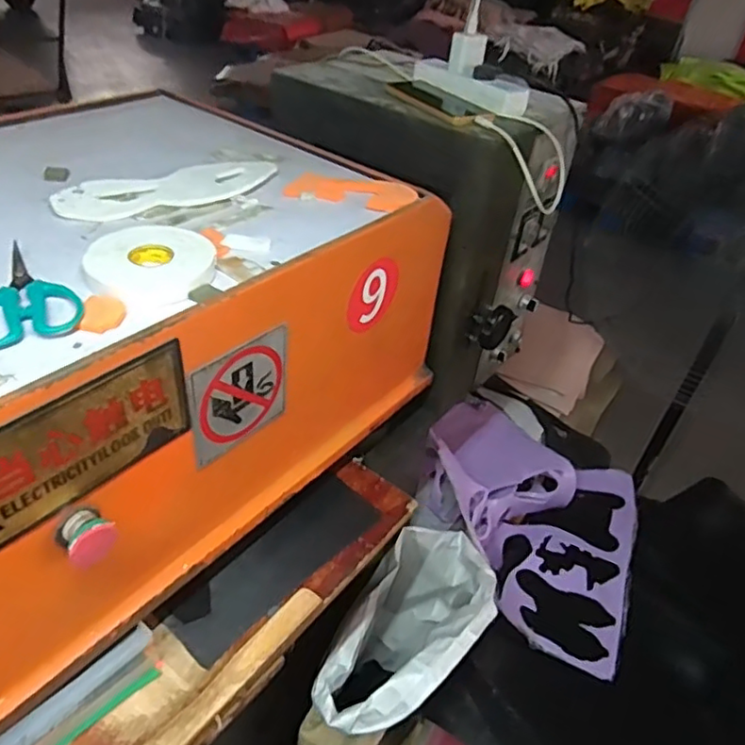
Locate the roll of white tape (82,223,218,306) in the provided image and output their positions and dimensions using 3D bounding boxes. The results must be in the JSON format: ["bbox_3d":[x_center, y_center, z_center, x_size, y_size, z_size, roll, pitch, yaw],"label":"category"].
[{"bbox_3d":[-0.209,-0.104,0.584,0.112,0.021,0.112,3,39,-2],"label":"roll of white tape"}]

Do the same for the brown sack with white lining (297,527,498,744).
[{"bbox_3d":[0.046,0.620,1.216,0.239,0.625,0.486,21,42,18],"label":"brown sack with white lining"}]

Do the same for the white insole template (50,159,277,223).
[{"bbox_3d":[-0.234,-0.219,0.730,0.260,0.007,0.097,-24,53,-31],"label":"white insole template"}]

